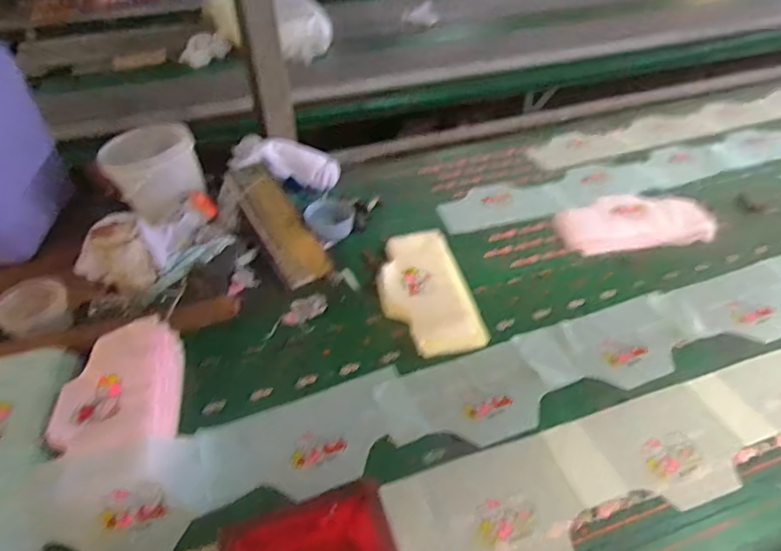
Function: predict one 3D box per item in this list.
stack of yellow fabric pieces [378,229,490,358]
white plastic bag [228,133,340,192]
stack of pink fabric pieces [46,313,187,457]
[{"bbox_3d":[0.066,0.023,0.987,0.169,0.040,0.323,-8,41,-7],"label":"stack of yellow fabric pieces"},{"bbox_3d":[-0.272,-0.299,1.294,0.280,0.058,0.156,17,41,-3],"label":"white plastic bag"},{"bbox_3d":[-0.424,0.184,0.782,0.164,0.077,0.225,-9,41,-8],"label":"stack of pink fabric pieces"}]

